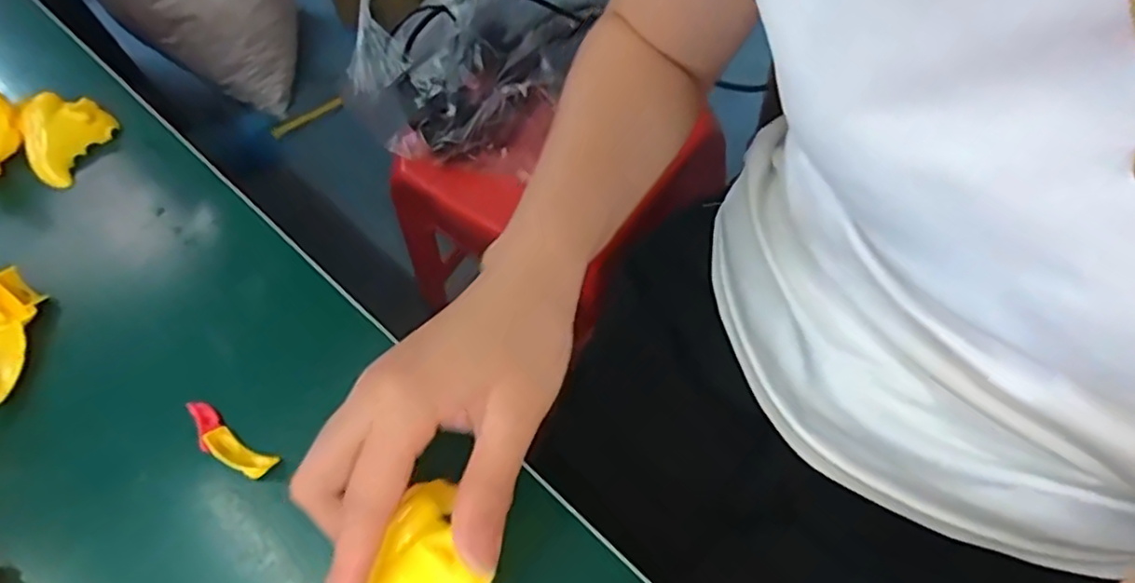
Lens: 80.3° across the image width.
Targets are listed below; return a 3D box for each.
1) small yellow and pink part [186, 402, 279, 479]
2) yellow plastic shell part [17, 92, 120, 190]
[{"bbox_3d":[-0.156,0.068,0.307,0.051,0.013,0.015,28,66,19],"label":"small yellow and pink part"},{"bbox_3d":[-0.317,-0.096,0.419,0.042,0.028,0.056,15,63,14],"label":"yellow plastic shell part"}]

